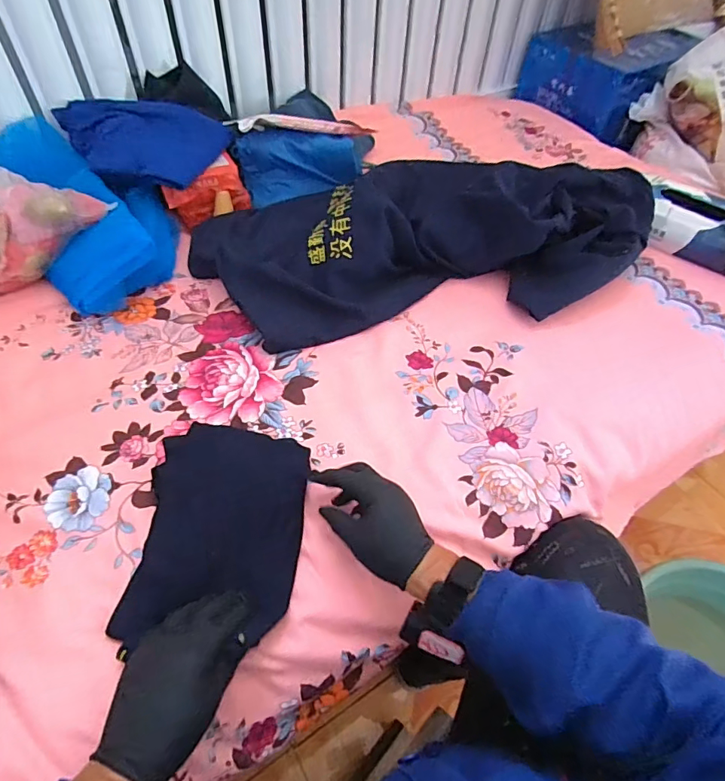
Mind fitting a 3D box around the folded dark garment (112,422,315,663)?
[{"bbox_3d":[-0.138,0.131,0.467,0.154,0.027,0.194,8,55,0],"label":"folded dark garment"}]

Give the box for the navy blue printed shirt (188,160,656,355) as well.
[{"bbox_3d":[0.096,-0.230,0.693,0.650,0.103,0.286,-6,56,-9],"label":"navy blue printed shirt"}]

